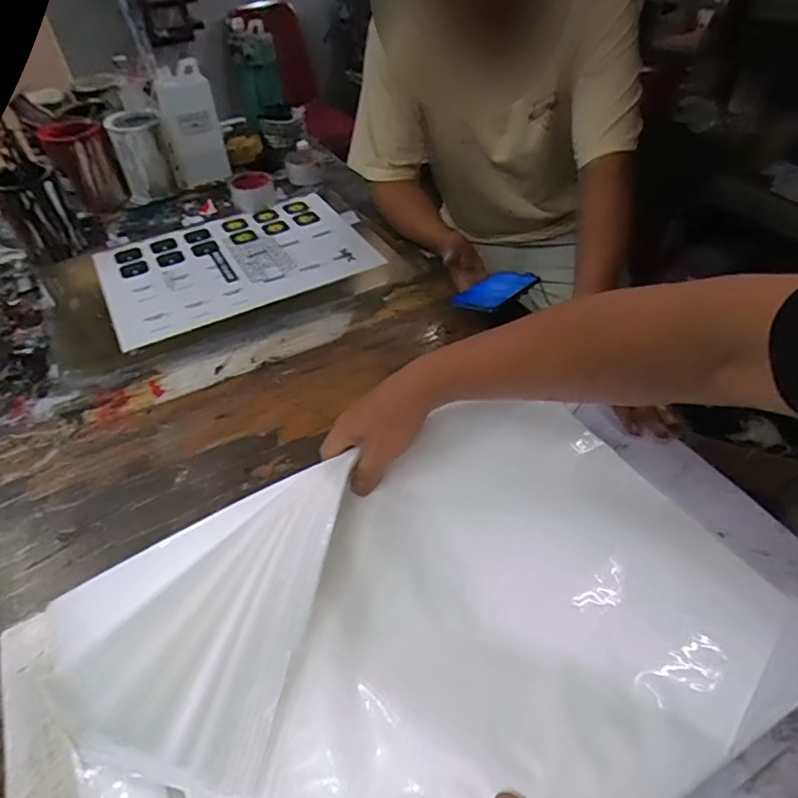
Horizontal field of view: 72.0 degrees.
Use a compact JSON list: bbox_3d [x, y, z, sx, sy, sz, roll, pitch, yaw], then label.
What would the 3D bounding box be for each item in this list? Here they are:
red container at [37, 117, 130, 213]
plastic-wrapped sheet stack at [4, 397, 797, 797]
[{"bbox_3d":[-0.587,-0.429,1.031,0.100,0.154,0.104,-29,50,-25],"label":"red container"},{"bbox_3d":[0.028,0.176,0.386,0.535,0.084,0.360,-23,48,-20],"label":"plastic-wrapped sheet stack"}]

